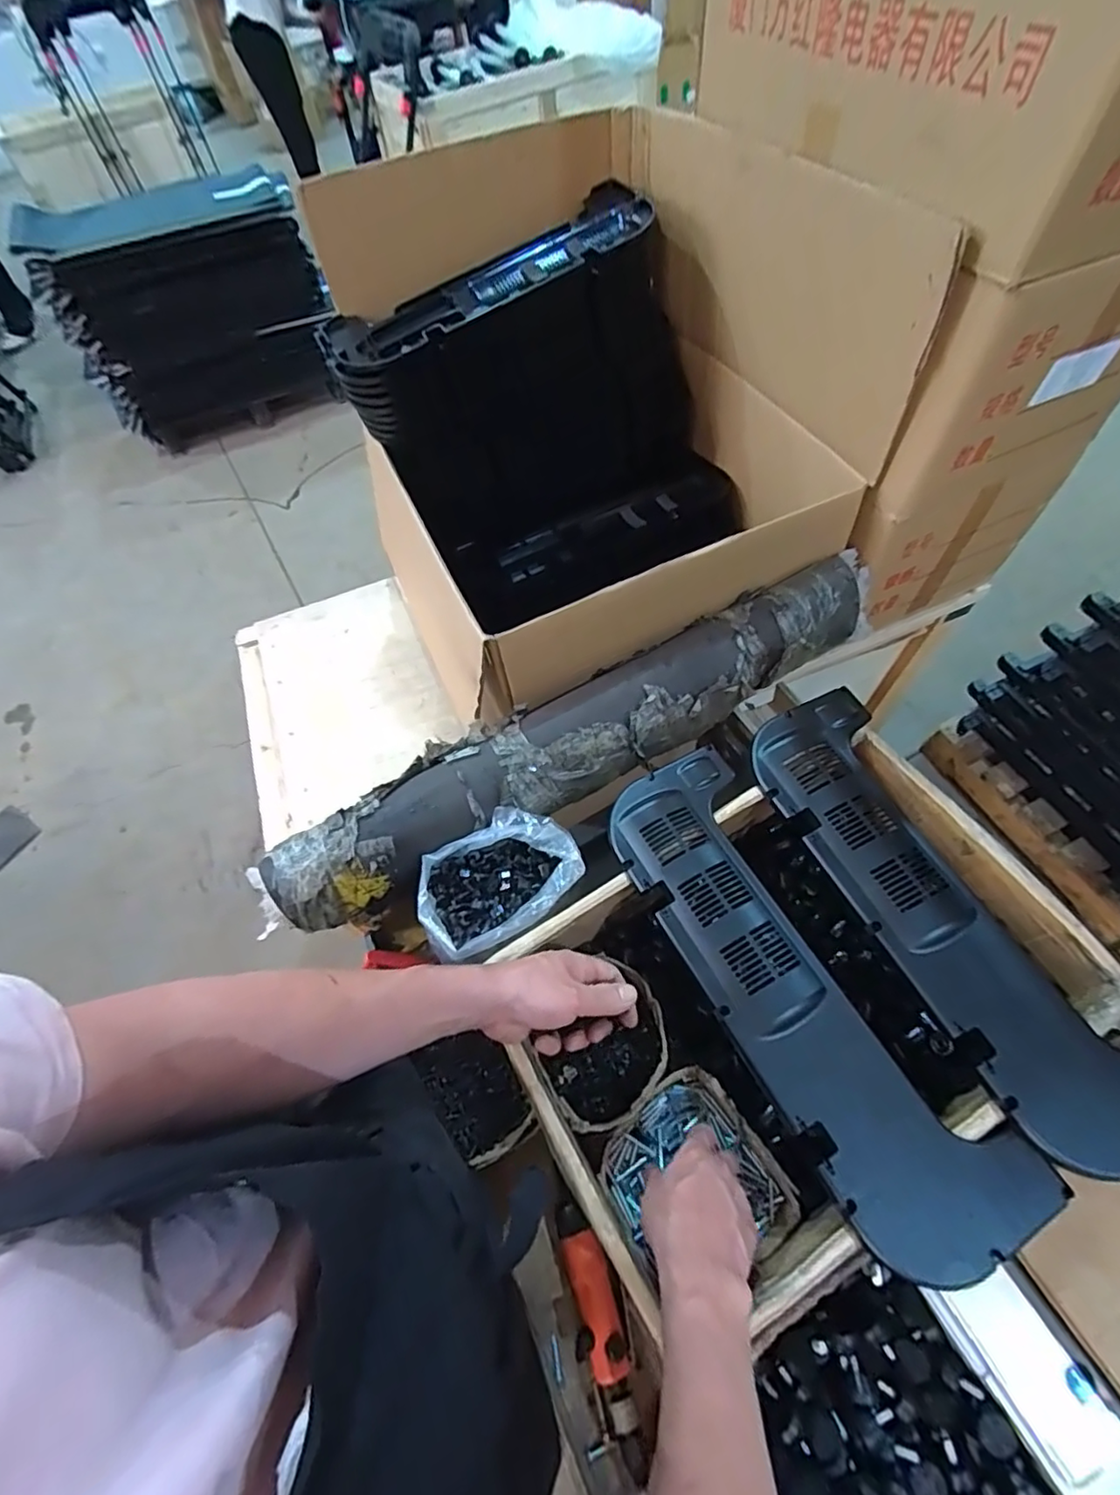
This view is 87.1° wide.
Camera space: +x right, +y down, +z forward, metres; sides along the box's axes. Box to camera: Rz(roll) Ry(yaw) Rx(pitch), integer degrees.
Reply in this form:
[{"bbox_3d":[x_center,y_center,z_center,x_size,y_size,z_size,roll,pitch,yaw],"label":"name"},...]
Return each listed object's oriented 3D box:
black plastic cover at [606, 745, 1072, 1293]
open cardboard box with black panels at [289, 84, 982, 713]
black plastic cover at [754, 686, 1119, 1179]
[{"bbox_3d":[0.216,0.210,0.557,0.160,0.030,0.472,-26,61,-11],"label":"black plastic cover"},{"bbox_3d":[0.033,-0.451,0.823,0.574,0.445,0.594,-21,60,-8],"label":"open cardboard box with black panels"},{"bbox_3d":[0.371,0.146,0.582,0.158,0.035,0.472,-26,61,-10],"label":"black plastic cover"}]

